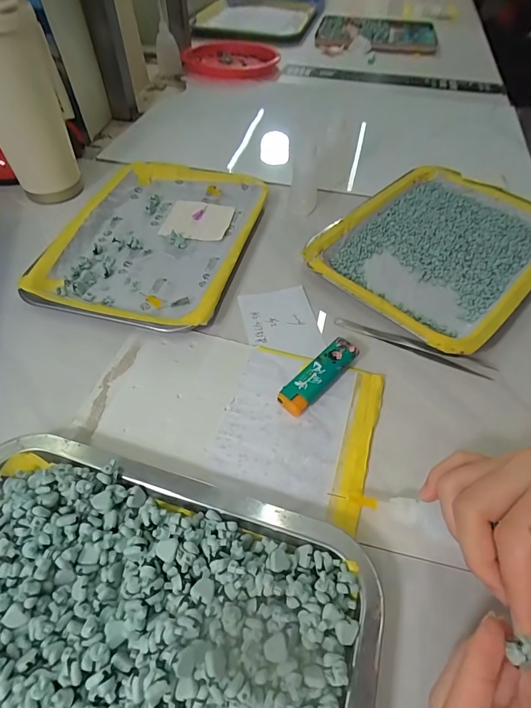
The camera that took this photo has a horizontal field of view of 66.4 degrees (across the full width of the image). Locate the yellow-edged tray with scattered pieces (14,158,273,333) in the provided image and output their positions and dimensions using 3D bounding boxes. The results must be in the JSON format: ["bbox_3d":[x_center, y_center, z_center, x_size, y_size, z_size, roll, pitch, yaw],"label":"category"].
[{"bbox_3d":[-0.111,-0.130,0.433,0.186,0.023,0.257,10,52,8],"label":"yellow-edged tray with scattered pieces"}]

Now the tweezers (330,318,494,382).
[{"bbox_3d":[0.126,-0.008,0.350,0.135,0.008,0.014,21,55,16],"label":"tweezers"}]

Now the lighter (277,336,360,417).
[{"bbox_3d":[0.042,0.017,0.321,0.024,0.013,0.077,36,60,25],"label":"lighter"}]

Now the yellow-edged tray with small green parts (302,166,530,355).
[{"bbox_3d":[0.185,-0.120,0.418,0.184,0.027,0.270,36,60,25],"label":"yellow-edged tray with small green parts"}]

